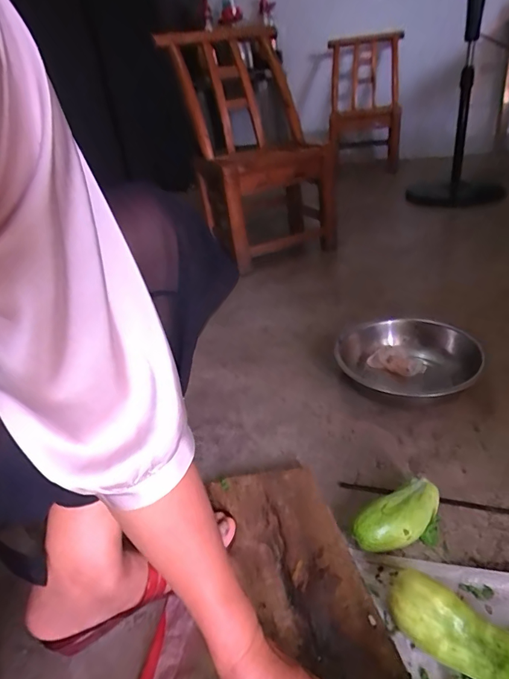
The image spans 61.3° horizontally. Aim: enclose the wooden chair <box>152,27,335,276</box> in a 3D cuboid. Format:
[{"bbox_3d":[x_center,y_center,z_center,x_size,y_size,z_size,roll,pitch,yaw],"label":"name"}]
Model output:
[{"bbox_3d":[0.001,-0.624,1.398,0.378,0.661,0.472,-17,32,-16],"label":"wooden chair"}]

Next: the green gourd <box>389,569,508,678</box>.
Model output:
[{"bbox_3d":[0.198,0.291,0.416,0.138,0.055,0.051,22,42,40],"label":"green gourd"}]

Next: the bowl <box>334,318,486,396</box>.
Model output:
[{"bbox_3d":[0.280,0.037,0.821,0.249,0.069,0.249,-6,30,3],"label":"bowl"}]

